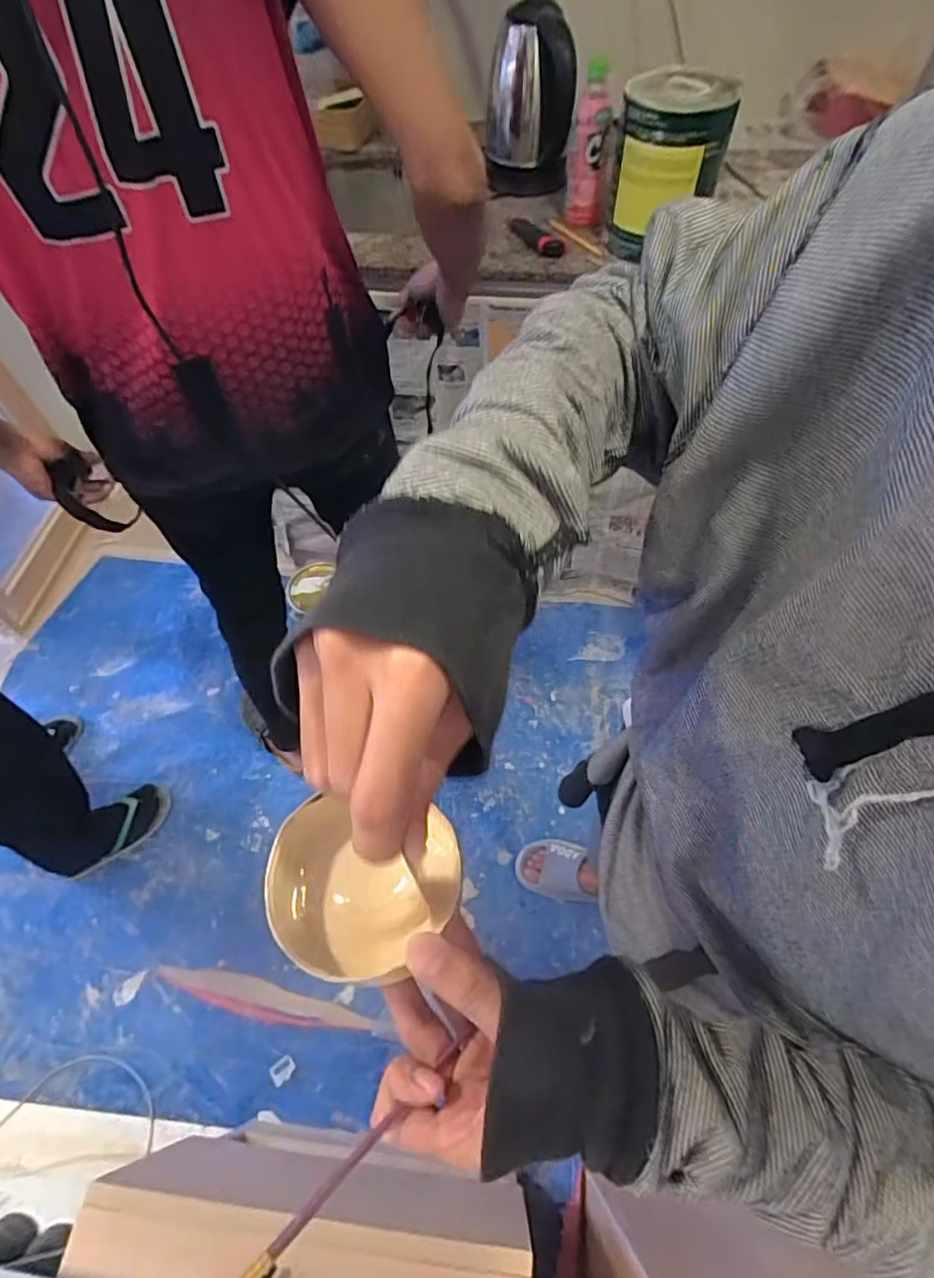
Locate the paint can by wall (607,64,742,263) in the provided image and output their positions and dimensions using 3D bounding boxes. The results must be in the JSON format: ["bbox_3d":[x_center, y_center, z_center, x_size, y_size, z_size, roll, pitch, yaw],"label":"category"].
[{"bbox_3d":[0.304,-0.725,0.923,0.157,0.199,0.152,9,59,7],"label":"paint can by wall"}]

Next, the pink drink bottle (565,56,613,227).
[{"bbox_3d":[0.198,-0.794,0.971,0.065,0.192,0.058,7,59,6],"label":"pink drink bottle"}]

